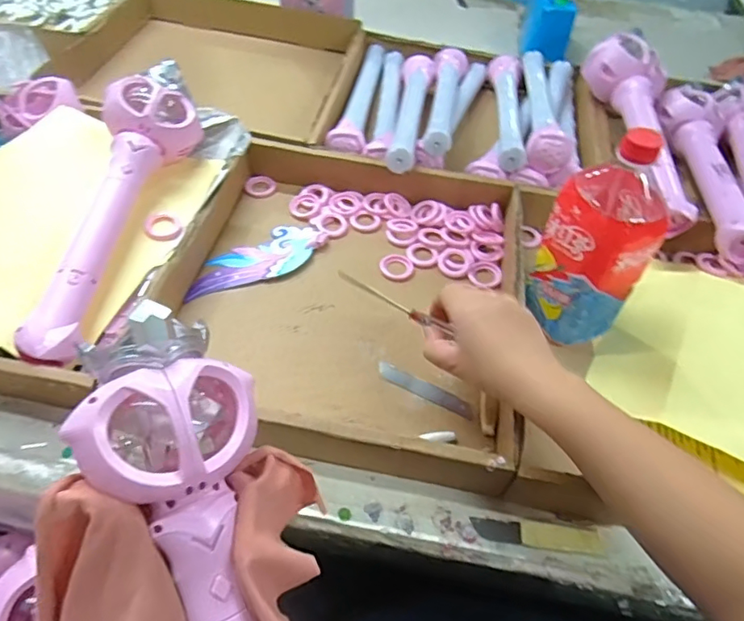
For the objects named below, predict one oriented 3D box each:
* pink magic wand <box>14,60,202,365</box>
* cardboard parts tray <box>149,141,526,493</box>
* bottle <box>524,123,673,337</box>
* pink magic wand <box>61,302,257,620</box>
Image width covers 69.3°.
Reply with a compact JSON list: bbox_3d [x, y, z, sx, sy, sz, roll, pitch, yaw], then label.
[{"bbox_3d":[-0.267,-0.113,0.544,0.086,0.098,0.357,9,51,3],"label":"pink magic wand"},{"bbox_3d":[-0.023,-0.029,0.567,0.358,0.056,0.374,13,51,6],"label":"cardboard parts tray"},{"bbox_3d":[0.213,-0.064,0.496,0.084,0.204,0.079,-4,52,-8],"label":"bottle"},{"bbox_3d":[-0.082,0.167,0.294,0.086,0.061,0.337,-17,84,-17],"label":"pink magic wand"}]

